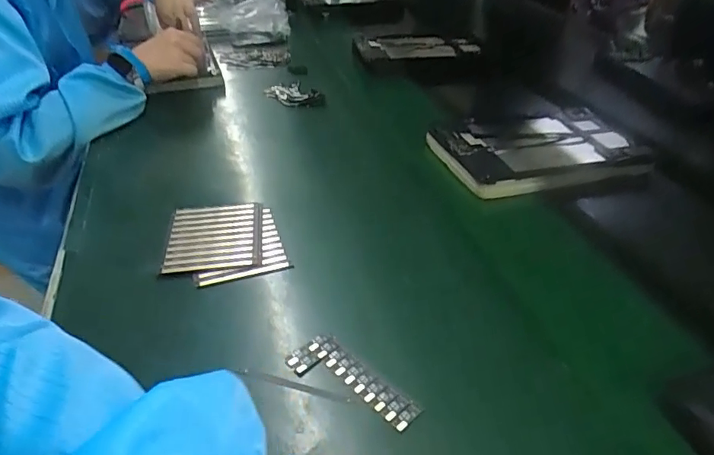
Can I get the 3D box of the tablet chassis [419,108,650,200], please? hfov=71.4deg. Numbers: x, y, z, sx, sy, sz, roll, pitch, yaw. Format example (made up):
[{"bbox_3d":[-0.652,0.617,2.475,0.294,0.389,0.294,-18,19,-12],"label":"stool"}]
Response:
[{"bbox_3d":[0.235,-0.106,0.655,0.257,0.030,0.165,-12,38,-15],"label":"tablet chassis"}]

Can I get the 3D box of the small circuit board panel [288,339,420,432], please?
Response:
[{"bbox_3d":[-0.005,0.111,0.352,0.041,0.005,0.095,-29,46,-32],"label":"small circuit board panel"}]

